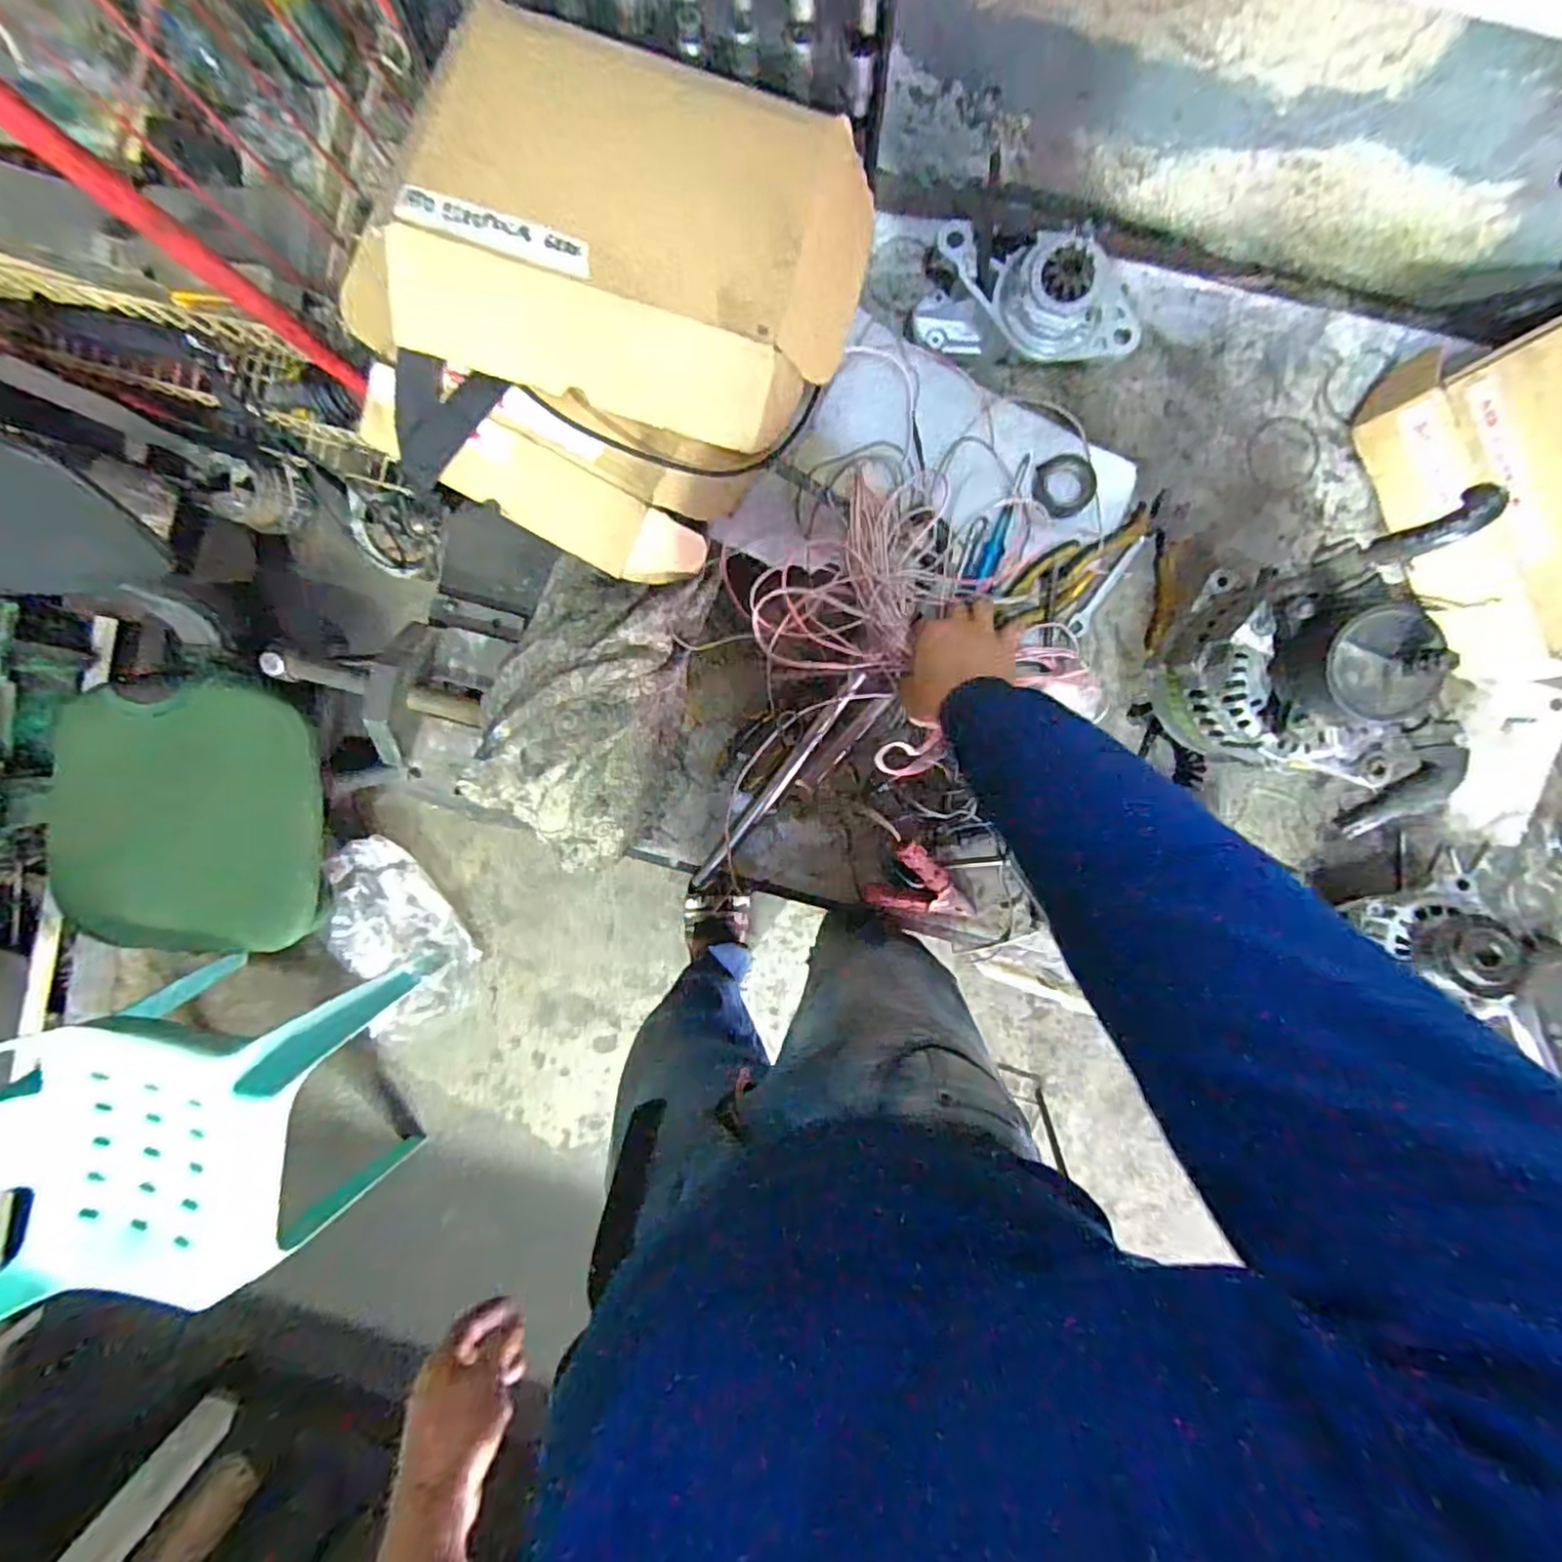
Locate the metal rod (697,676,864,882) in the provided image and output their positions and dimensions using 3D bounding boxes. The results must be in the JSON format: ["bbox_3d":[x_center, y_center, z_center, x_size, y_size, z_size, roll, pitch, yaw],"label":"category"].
[{"bbox_3d":[-0.002,0.004,0.709,0.018,0.017,0.272,39,95,-1],"label":"metal rod"}]

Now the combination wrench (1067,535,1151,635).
[{"bbox_3d":[0.326,-0.194,0.685,0.017,0.014,0.118,36,95,-1],"label":"combination wrench"}]

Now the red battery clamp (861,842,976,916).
[{"bbox_3d":[0.145,0.115,0.697,0.101,0.029,0.075,35,95,-1],"label":"red battery clamp"}]

